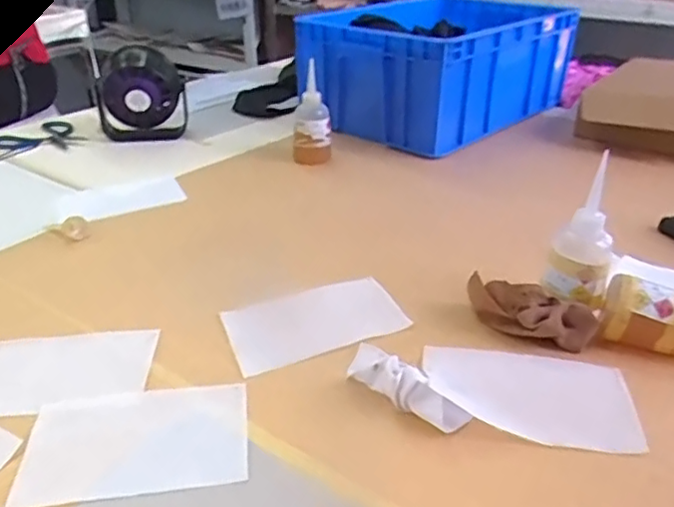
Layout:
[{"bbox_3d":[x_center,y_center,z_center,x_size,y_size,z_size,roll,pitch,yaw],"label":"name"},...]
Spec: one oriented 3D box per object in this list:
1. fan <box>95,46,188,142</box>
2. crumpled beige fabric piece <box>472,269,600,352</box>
[{"bbox_3d":[-0.345,-0.273,1.082,0.152,0.153,0.082,-9,31,-15],"label":"fan"},{"bbox_3d":[0.193,0.058,0.617,0.126,0.041,0.064,21,36,31],"label":"crumpled beige fabric piece"}]

